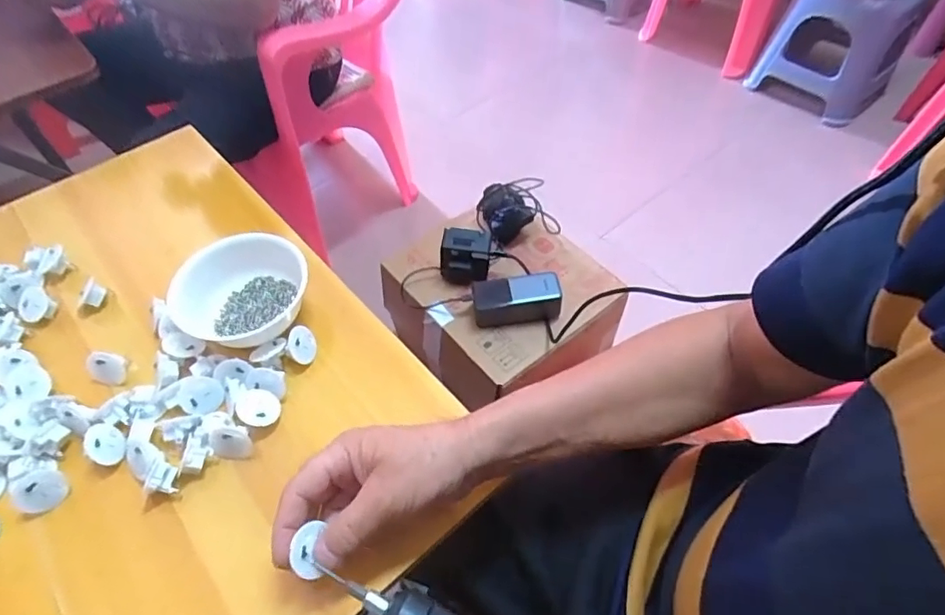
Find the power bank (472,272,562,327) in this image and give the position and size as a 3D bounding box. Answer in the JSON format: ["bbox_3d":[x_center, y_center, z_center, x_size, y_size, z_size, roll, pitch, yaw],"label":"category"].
[{"bbox_3d":[0.066,-0.011,0.814,0.128,0.056,0.057,-5,53,-2],"label":"power bank"}]

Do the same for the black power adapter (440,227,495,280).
[{"bbox_3d":[-0.010,-0.081,0.846,0.077,0.066,0.052,8,54,7],"label":"black power adapter"}]

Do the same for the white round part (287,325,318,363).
[{"bbox_3d":[-0.150,0.033,0.470,0.011,0.027,0.033,-26,48,38],"label":"white round part"}]

